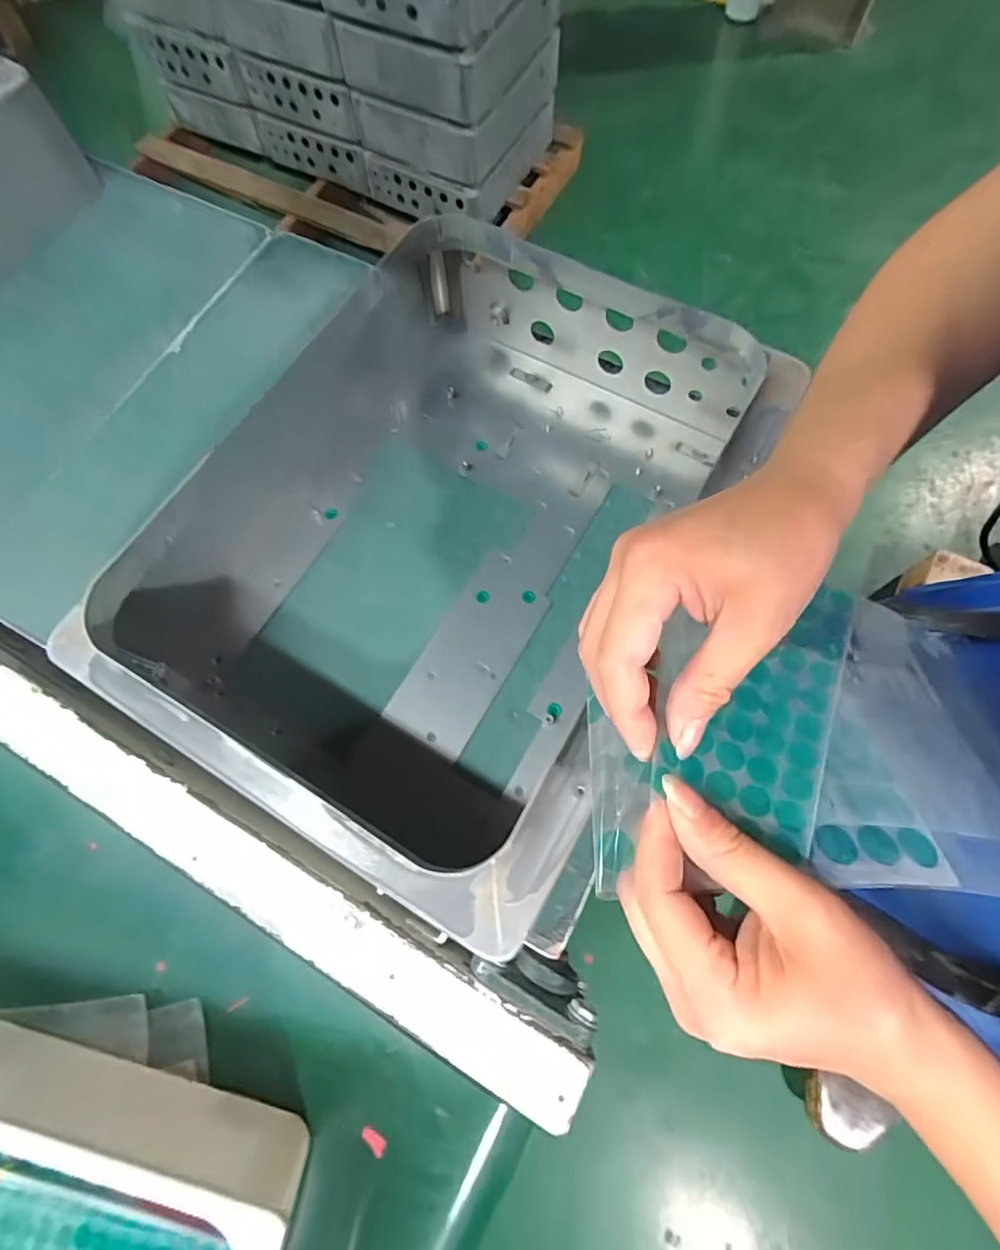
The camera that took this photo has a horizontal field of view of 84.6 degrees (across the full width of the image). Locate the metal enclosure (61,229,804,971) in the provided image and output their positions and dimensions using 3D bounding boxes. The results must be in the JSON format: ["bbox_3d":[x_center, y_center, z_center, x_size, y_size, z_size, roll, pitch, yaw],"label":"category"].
[{"bbox_3d":[-0.034,-0.092,0.430,0.360,0.130,0.460,25,72,9],"label":"metal enclosure"}]

